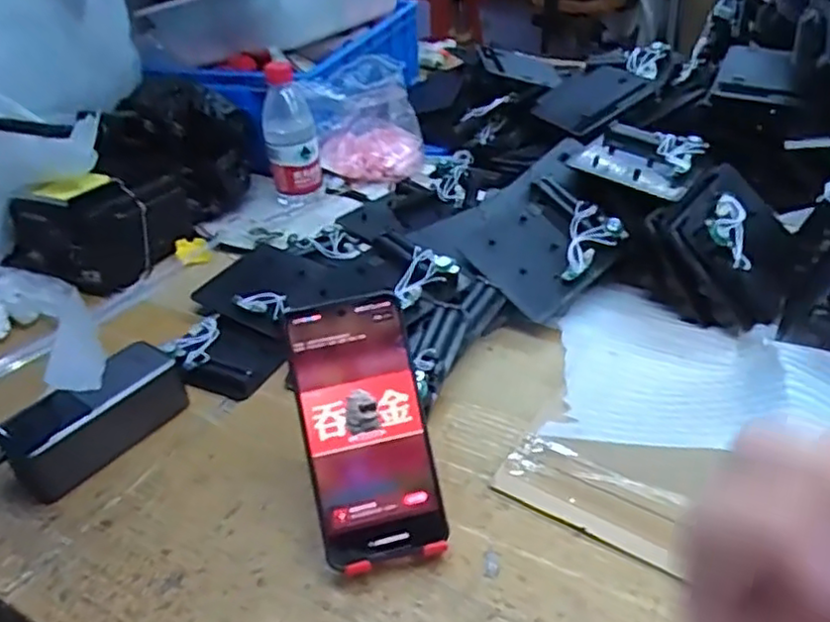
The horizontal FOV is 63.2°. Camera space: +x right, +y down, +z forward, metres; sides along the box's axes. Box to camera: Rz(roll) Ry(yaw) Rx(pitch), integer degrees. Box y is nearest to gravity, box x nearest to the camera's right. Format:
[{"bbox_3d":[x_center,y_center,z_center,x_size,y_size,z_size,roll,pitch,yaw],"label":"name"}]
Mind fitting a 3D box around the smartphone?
[{"bbox_3d":[-0.031,0.072,0.425,0.074,0.160,0.012,-10,-6,-6],"label":"smartphone"}]

